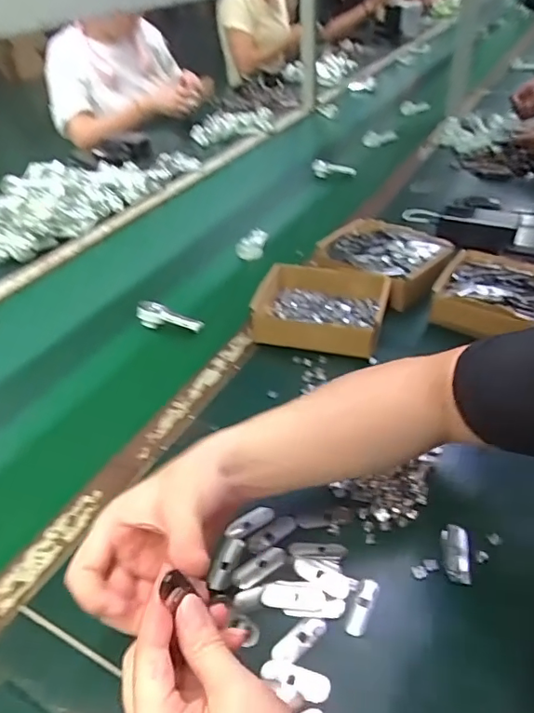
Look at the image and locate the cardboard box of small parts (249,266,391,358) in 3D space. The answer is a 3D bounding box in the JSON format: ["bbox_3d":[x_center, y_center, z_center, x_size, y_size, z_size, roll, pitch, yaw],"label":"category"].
[{"bbox_3d":[0.076,-0.066,0.738,0.176,0.055,0.140,6,39,12],"label":"cardboard box of small parts"}]

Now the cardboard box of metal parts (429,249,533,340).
[{"bbox_3d":[0.333,-0.077,0.745,0.176,0.060,0.162,16,43,24],"label":"cardboard box of metal parts"}]

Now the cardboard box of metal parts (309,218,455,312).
[{"bbox_3d":[0.179,-0.148,0.828,0.192,0.054,0.179,22,45,30],"label":"cardboard box of metal parts"}]

